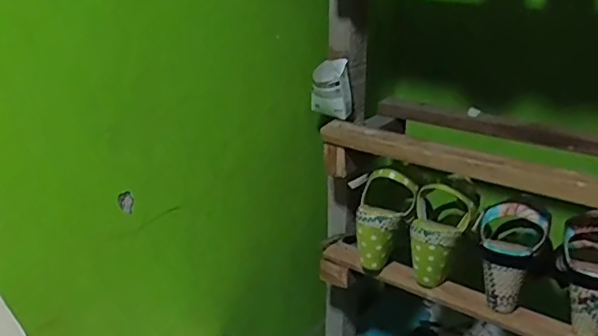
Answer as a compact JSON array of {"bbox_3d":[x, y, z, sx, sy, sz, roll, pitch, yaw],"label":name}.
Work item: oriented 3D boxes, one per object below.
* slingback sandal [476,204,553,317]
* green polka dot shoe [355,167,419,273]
[{"bbox_3d":[0.267,0.109,0.699,0.090,0.132,0.079,9,22,21],"label":"slingback sandal"},{"bbox_3d":[0.108,0.072,0.791,0.075,0.143,0.057,19,3,37],"label":"green polka dot shoe"}]

